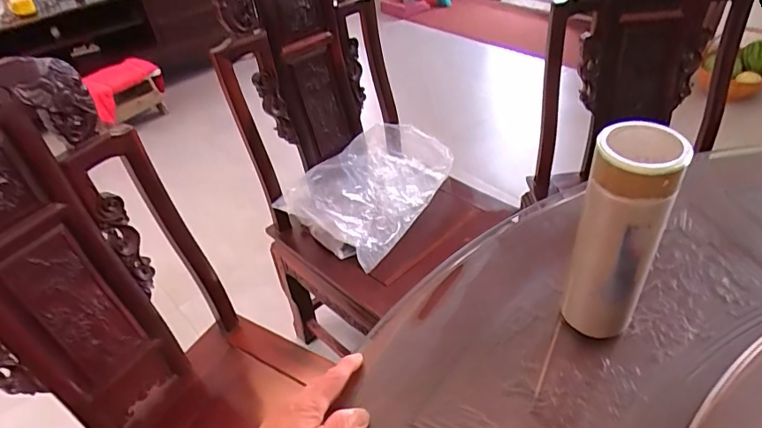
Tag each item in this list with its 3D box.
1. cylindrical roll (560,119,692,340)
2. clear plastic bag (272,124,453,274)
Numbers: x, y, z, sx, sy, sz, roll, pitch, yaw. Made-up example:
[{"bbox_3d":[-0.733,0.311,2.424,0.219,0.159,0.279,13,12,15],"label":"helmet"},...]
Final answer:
[{"bbox_3d":[0.220,0.031,0.472,0.066,0.233,0.053,12,44,19],"label":"cylindrical roll"},{"bbox_3d":[-0.007,-0.076,1.190,0.251,0.102,0.421,23,48,28],"label":"clear plastic bag"}]

